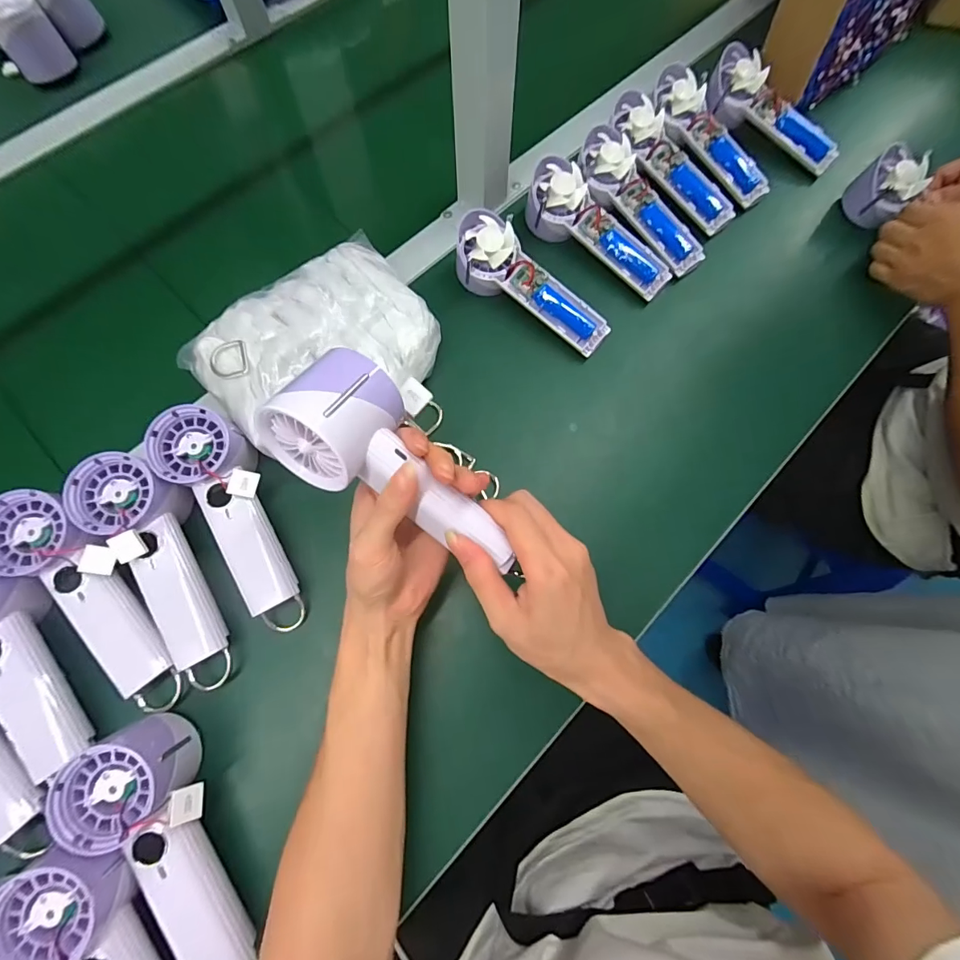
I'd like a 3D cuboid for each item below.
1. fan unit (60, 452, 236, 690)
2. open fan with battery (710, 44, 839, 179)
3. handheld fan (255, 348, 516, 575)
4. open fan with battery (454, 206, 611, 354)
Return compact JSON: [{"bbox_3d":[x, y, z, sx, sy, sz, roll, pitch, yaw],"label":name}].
[{"bbox_3d":[-0.250,0.070,0.355,0.064,0.045,0.198,-27,91,-8],"label":"fan unit"},{"bbox_3d":[0.345,-0.432,0.531,0.177,0.042,0.075,38,75,-2],"label":"open fan with battery"},{"bbox_3d":[-0.045,-0.005,0.271,0.160,0.050,0.073,39,75,-13],"label":"handheld fan"},{"bbox_3d":[0.049,-0.192,0.453,0.176,0.047,0.054,38,75,-2],"label":"open fan with battery"}]

